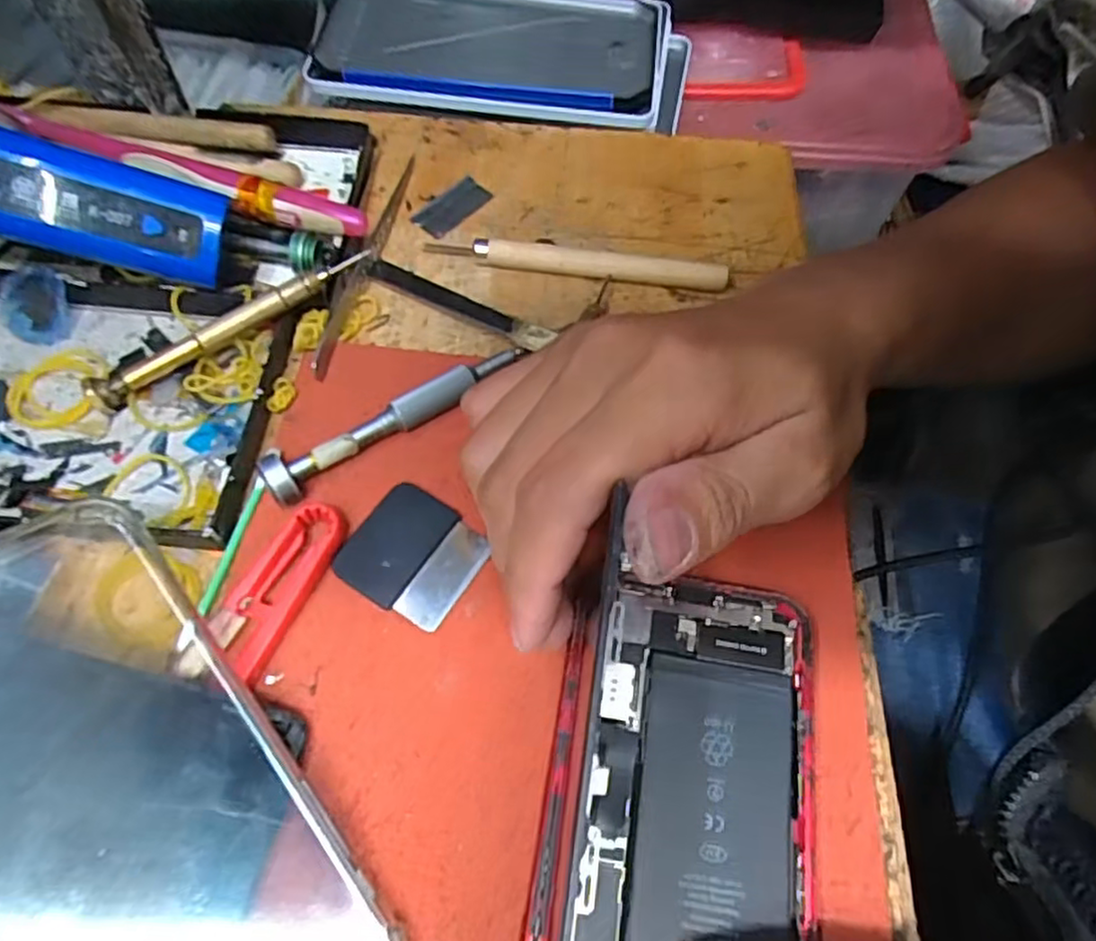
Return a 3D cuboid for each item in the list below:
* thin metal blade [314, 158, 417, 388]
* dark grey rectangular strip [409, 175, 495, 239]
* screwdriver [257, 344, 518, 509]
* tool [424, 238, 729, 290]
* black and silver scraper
[{"bbox_3d":[-0.077,-0.089,0.285,0.011,0.007,0.125,12,62,3],"label":"thin metal blade"},{"bbox_3d":[-0.043,-0.120,0.310,0.017,0.004,0.037,39,66,16],"label":"dark grey rectangular strip"},{"bbox_3d":[-0.053,-0.019,0.244,0.100,0.015,0.016,-34,69,-20],"label":"screwdriver"},{"bbox_3d":[0.012,-0.088,0.289,0.126,0.013,0.007,7,62,0],"label":"tool"},{"bbox_3d":[-0.045,0.027,0.226,0.042,0.004,0.039,31,64,12],"label":"black and silver scraper"}]

